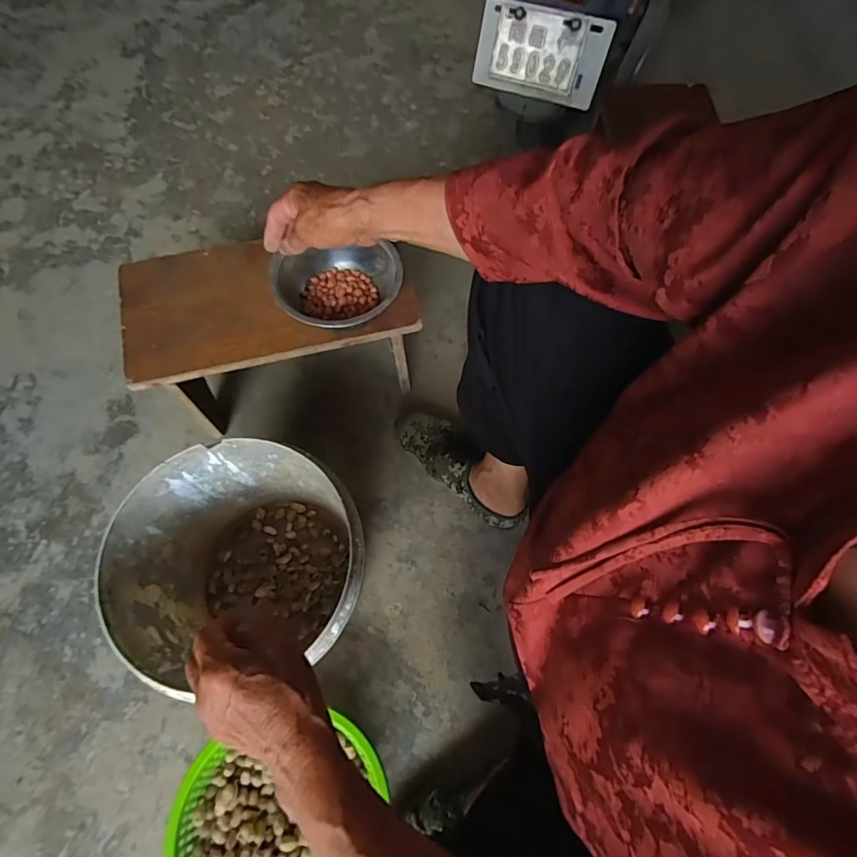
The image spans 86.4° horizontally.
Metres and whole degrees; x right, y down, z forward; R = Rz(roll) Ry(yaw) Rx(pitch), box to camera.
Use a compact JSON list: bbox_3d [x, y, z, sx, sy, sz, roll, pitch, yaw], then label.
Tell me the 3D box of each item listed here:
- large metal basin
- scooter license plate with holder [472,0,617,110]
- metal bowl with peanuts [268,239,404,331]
[{"bbox_3d":[-0.213,0.175,0.591,0.253,0.258,0.245,1,67,-3],"label":"large metal basin"},{"bbox_3d":[0.181,-0.618,0.754,0.213,0.115,0.013,24,44,13],"label":"scooter license plate with holder"},{"bbox_3d":[-0.118,-0.178,0.604,0.163,0.060,0.138,-3,67,-4],"label":"metal bowl with peanuts"}]

